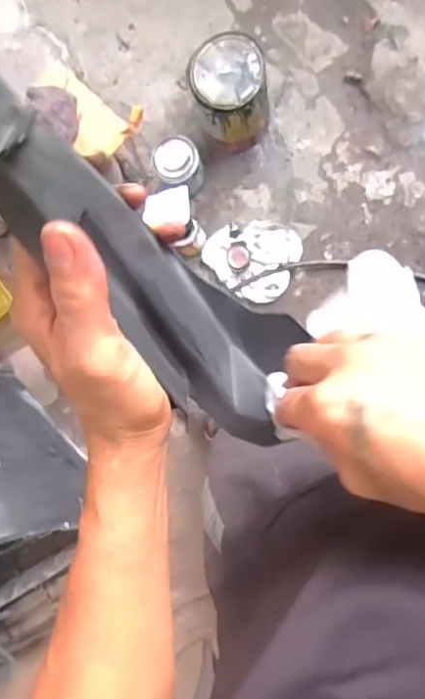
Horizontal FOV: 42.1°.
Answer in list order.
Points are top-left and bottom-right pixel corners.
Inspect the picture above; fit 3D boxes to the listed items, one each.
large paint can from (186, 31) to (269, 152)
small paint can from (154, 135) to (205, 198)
[{"bbox_3d":[0.040,-0.549,1.223,0.162,0.206,0.194,-5,89,9],"label":"large paint can"},{"bbox_3d":[-0.073,-0.411,1.266,0.104,0.137,0.119,-14,88,8],"label":"small paint can"}]

